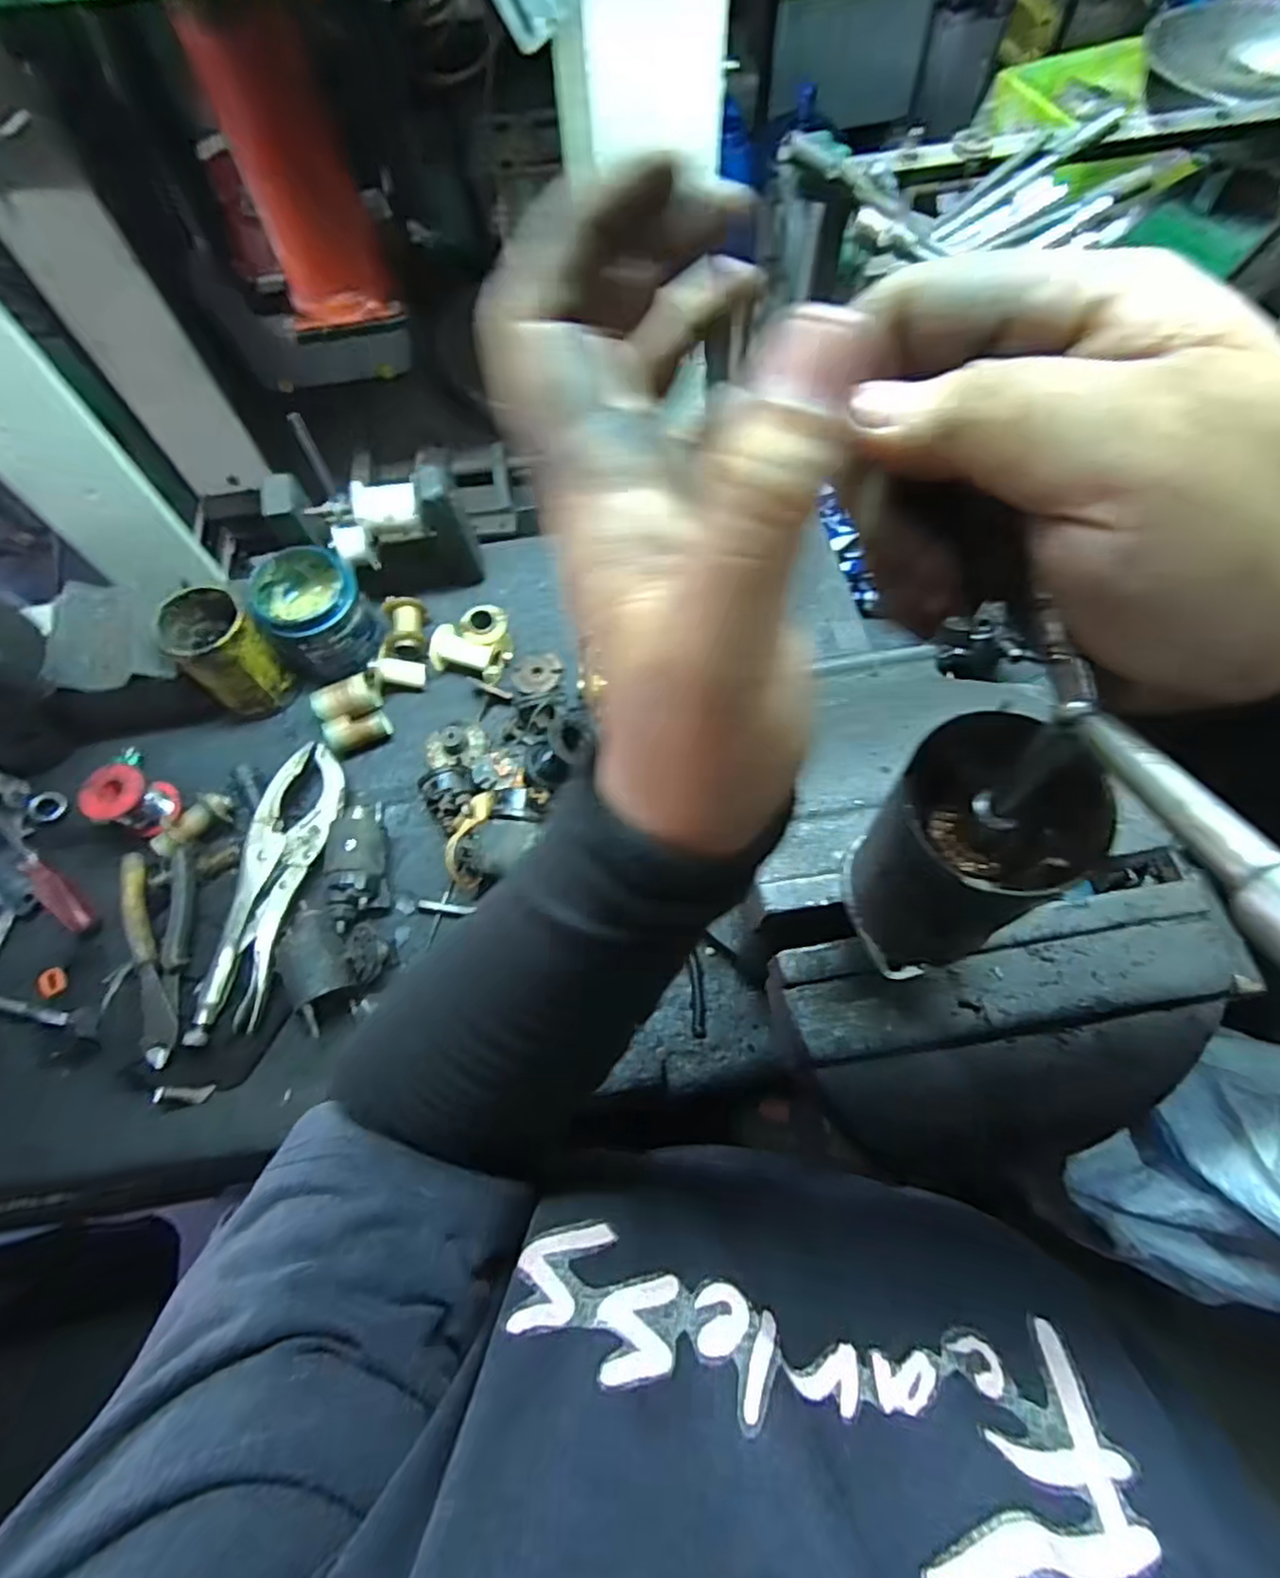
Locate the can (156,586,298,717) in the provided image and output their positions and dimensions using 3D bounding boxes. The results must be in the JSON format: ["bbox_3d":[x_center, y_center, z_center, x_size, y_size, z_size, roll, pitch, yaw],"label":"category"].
[{"bbox_3d":[-0.386,-0.124,0.646,0.081,0.109,0.074,41,73,17],"label":"can"}]

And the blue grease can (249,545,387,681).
[{"bbox_3d":[-0.307,-0.164,0.662,0.095,0.090,0.104,-38,70,-14],"label":"blue grease can"}]

